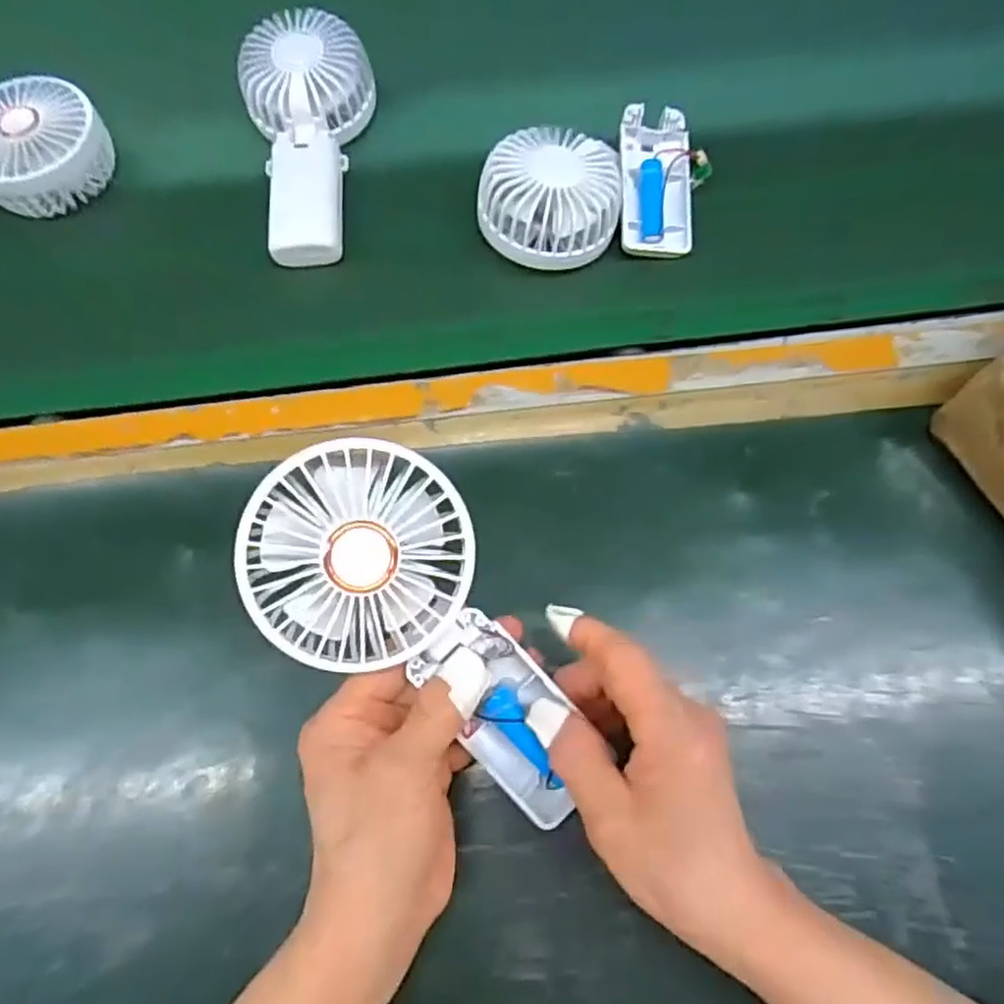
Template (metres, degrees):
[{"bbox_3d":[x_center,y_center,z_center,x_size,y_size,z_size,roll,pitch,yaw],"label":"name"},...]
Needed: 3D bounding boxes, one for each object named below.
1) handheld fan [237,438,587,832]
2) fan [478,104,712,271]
[{"bbox_3d":[-0.029,0.054,0.285,0.080,0.034,0.174,-42,107,-13],"label":"handheld fan"},{"bbox_3d":[0.058,-0.193,0.434,0.141,0.042,0.084,-12,69,-3],"label":"fan"}]

